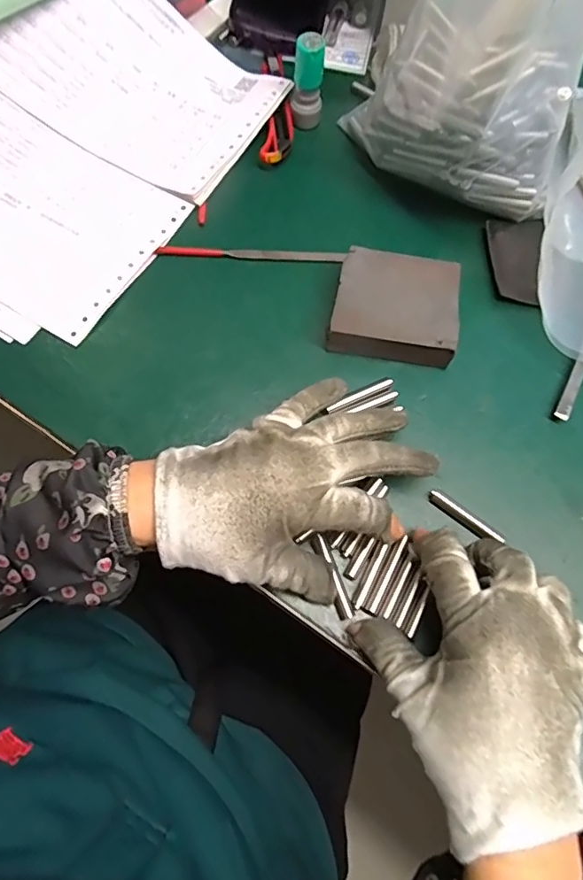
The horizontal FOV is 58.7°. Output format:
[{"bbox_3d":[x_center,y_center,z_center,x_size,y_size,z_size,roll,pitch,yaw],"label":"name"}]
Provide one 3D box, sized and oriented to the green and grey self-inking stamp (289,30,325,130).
[{"bbox_3d":[0.012,-0.267,0.392,0.024,0.063,0.025,4,68,1],"label":"green and grey self-inking stamp"}]

